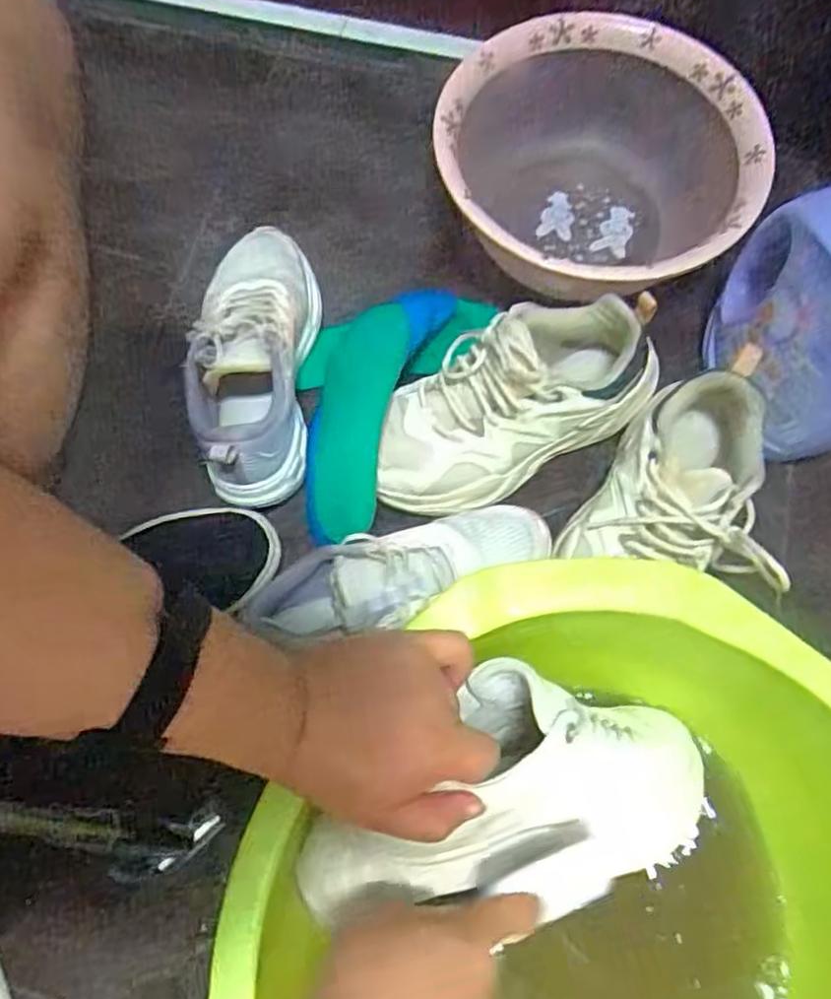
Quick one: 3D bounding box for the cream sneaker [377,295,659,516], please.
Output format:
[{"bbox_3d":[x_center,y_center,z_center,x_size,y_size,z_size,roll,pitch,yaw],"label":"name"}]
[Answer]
[{"bbox_3d":[0.078,-0.079,0.592,0.240,0.135,0.103,-28,74,-10],"label":"cream sneaker"}]

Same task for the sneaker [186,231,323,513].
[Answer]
[{"bbox_3d":[-0.139,-0.121,0.610,0.091,0.108,0.243,3,71,0],"label":"sneaker"}]

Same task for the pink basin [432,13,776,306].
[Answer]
[{"bbox_3d":[0.168,-0.302,0.688,0.275,0.120,0.294,0,71,-1],"label":"pink basin"}]

